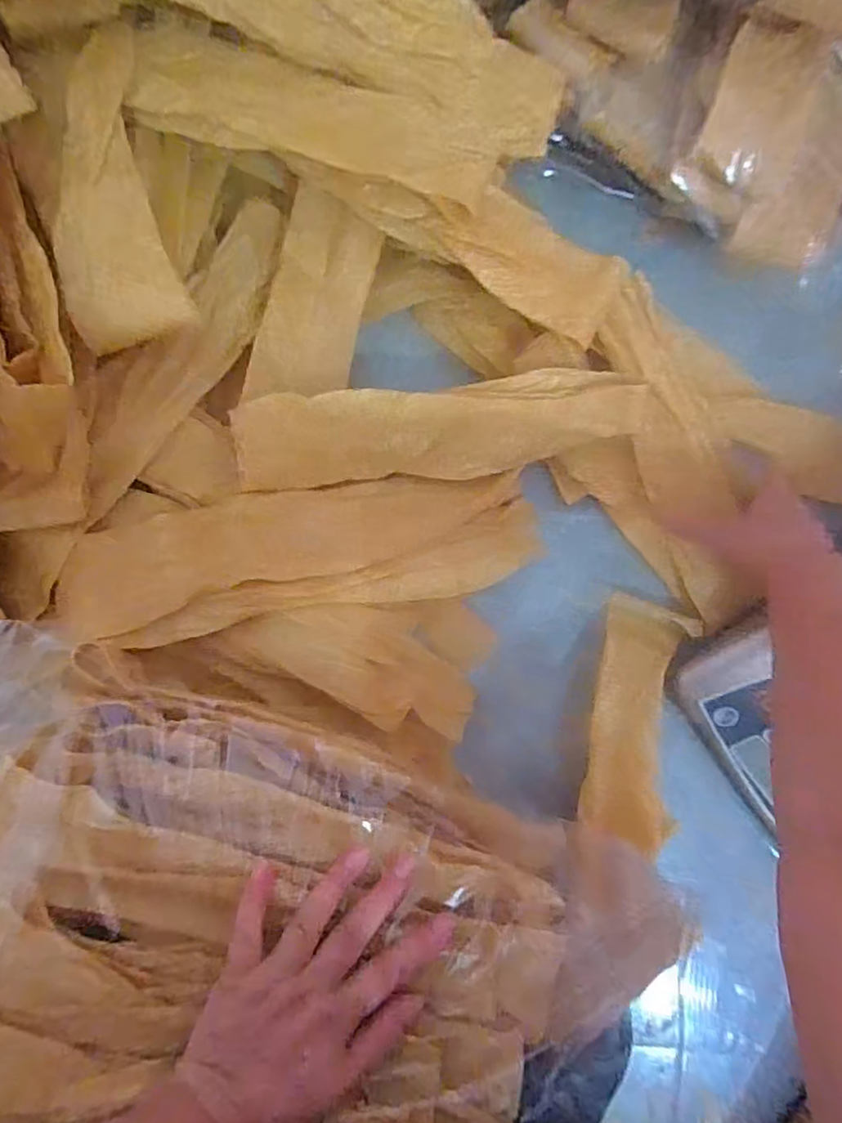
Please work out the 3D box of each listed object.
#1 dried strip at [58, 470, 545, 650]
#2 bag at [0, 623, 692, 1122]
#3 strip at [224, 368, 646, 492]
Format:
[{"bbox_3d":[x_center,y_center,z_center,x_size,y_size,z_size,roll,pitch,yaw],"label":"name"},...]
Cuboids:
[{"bbox_3d":[-0.077,-0.009,0.441,0.361,0.073,0.111,-10,88,-6],"label":"dried strip"},{"bbox_3d":[-0.093,0.249,0.336,0.445,0.071,0.285,21,85,-4],"label":"bag"},{"bbox_3d":[0.019,-0.110,0.466,0.330,0.031,0.068,-7,88,-6],"label":"strip"}]

